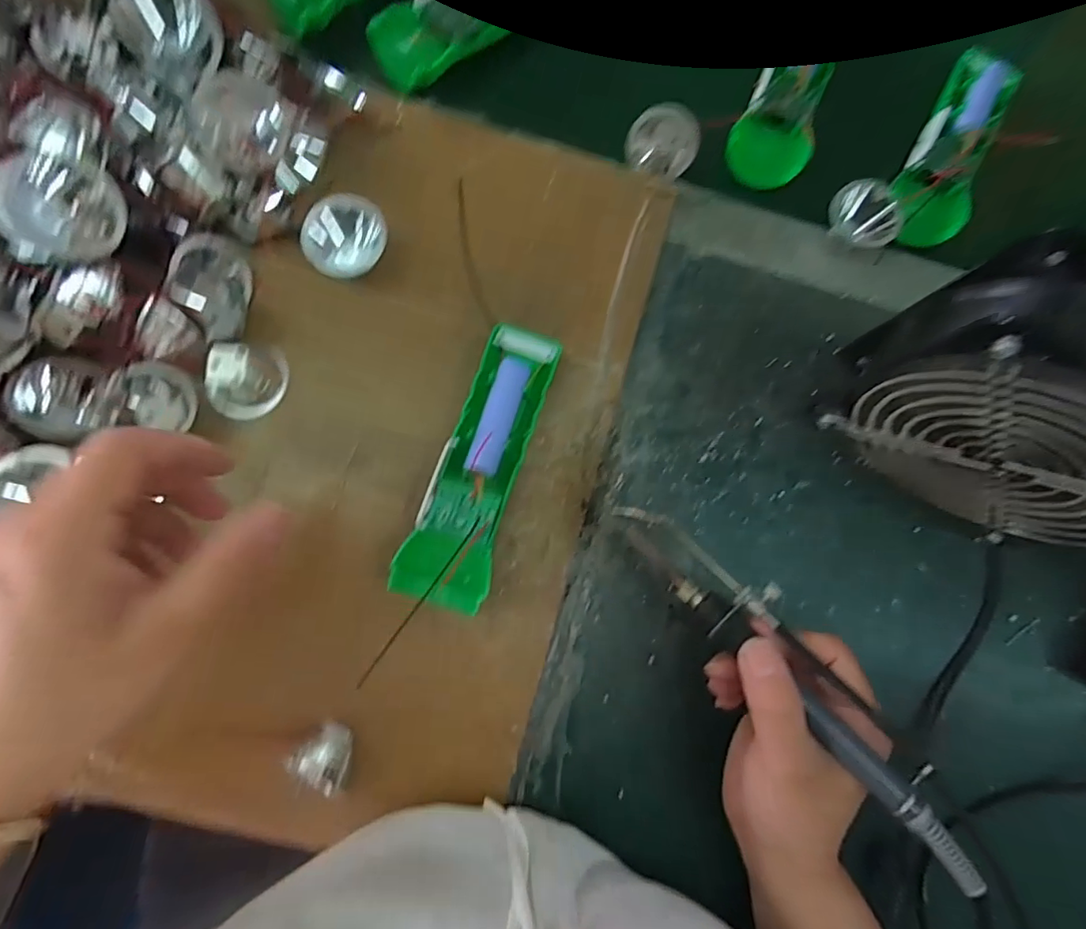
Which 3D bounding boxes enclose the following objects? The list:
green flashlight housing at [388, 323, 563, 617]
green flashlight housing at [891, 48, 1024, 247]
[{"bbox_3d":[-0.033,-0.001,0.304,0.046,0.030,0.158,20,80,0],"label":"green flashlight housing"},{"bbox_3d":[0.269,-0.210,0.356,0.043,0.033,0.137,26,80,1],"label":"green flashlight housing"}]

